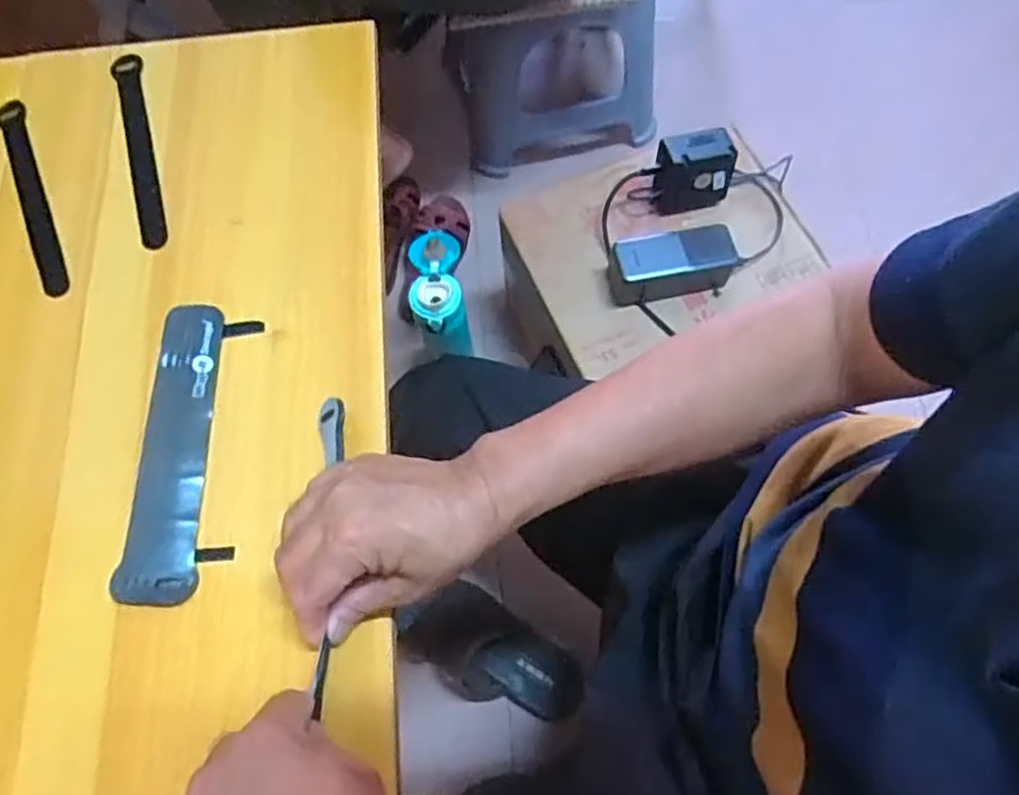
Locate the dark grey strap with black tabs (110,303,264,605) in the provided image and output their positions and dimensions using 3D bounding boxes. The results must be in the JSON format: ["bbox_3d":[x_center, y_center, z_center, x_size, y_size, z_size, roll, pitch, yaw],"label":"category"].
[{"bbox_3d":[-0.208,0.030,0.462,0.063,0.014,0.198,-1,68,2],"label":"dark grey strap with black tabs"}]

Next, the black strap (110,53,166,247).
[{"bbox_3d":[-0.293,-0.197,0.562,0.022,0.009,0.197,-16,68,-4],"label":"black strap"}]

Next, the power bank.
[{"bbox_3d":[0.178,-0.147,0.778,0.135,0.065,0.056,-8,68,-1],"label":"power bank"}]

